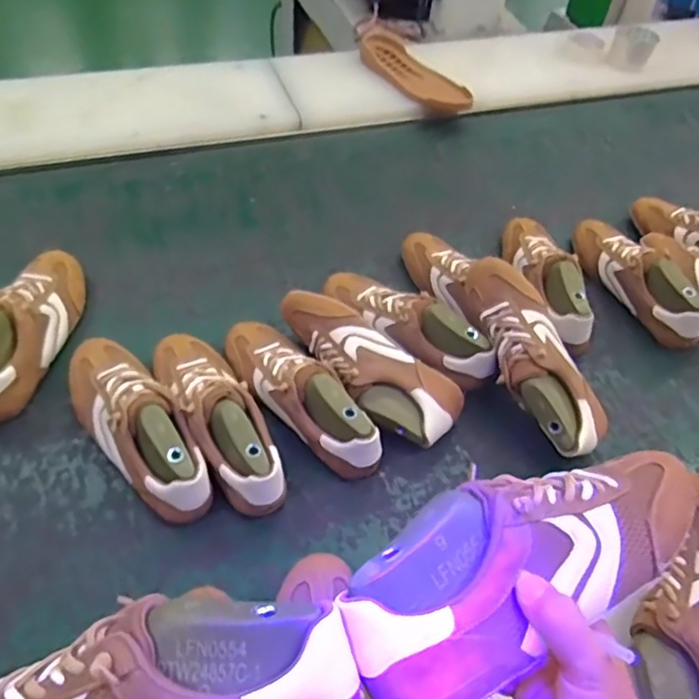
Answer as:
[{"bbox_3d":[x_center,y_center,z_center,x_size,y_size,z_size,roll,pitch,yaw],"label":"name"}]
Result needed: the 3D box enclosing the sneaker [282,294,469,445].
[{"bbox_3d":[0.023,0.015,0.768,0.107,0.075,0.263,-33,61,-27],"label":"sneaker"}]

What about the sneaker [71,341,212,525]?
[{"bbox_3d":[-0.246,0.076,0.675,0.091,0.087,0.268,-28,59,-24],"label":"sneaker"}]

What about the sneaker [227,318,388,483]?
[{"bbox_3d":[-0.063,0.042,0.729,0.082,0.079,0.269,-33,61,-27],"label":"sneaker"}]

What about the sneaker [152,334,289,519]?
[{"bbox_3d":[-0.158,0.068,0.698,0.079,0.083,0.263,-23,57,-21],"label":"sneaker"}]

